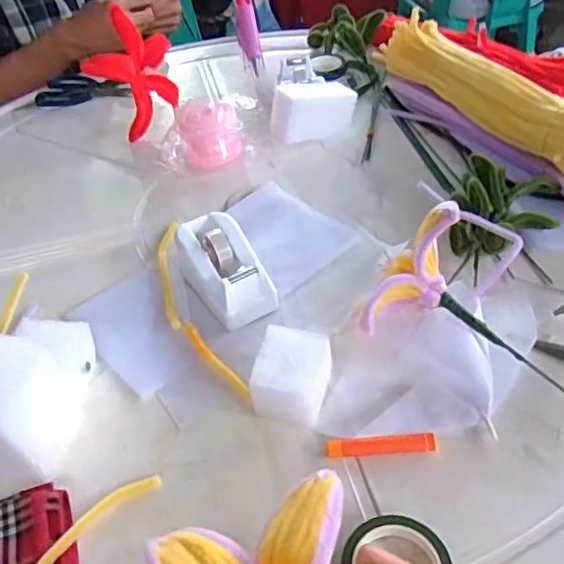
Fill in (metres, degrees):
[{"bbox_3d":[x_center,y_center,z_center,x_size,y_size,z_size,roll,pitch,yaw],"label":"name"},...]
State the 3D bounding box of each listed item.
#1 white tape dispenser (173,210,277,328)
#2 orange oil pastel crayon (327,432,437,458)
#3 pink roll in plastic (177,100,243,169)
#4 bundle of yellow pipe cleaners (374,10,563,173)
[{"bbox_3d":[-0.049,-0.012,0.487,0.056,0.043,0.101,-24,47,-17],"label":"white tape dispenser"},{"bbox_3d":[0.064,0.106,0.375,0.069,0.010,0.011,-4,44,3],"label":"orange oil pastel crayon"},{"bbox_3d":[-0.075,-0.157,0.631,0.064,0.055,0.069,-4,44,4],"label":"pink roll in plastic"},{"bbox_3d":[0.204,-0.202,0.585,0.064,0.060,0.303,-22,46,-15],"label":"bundle of yellow pipe cleaners"}]

